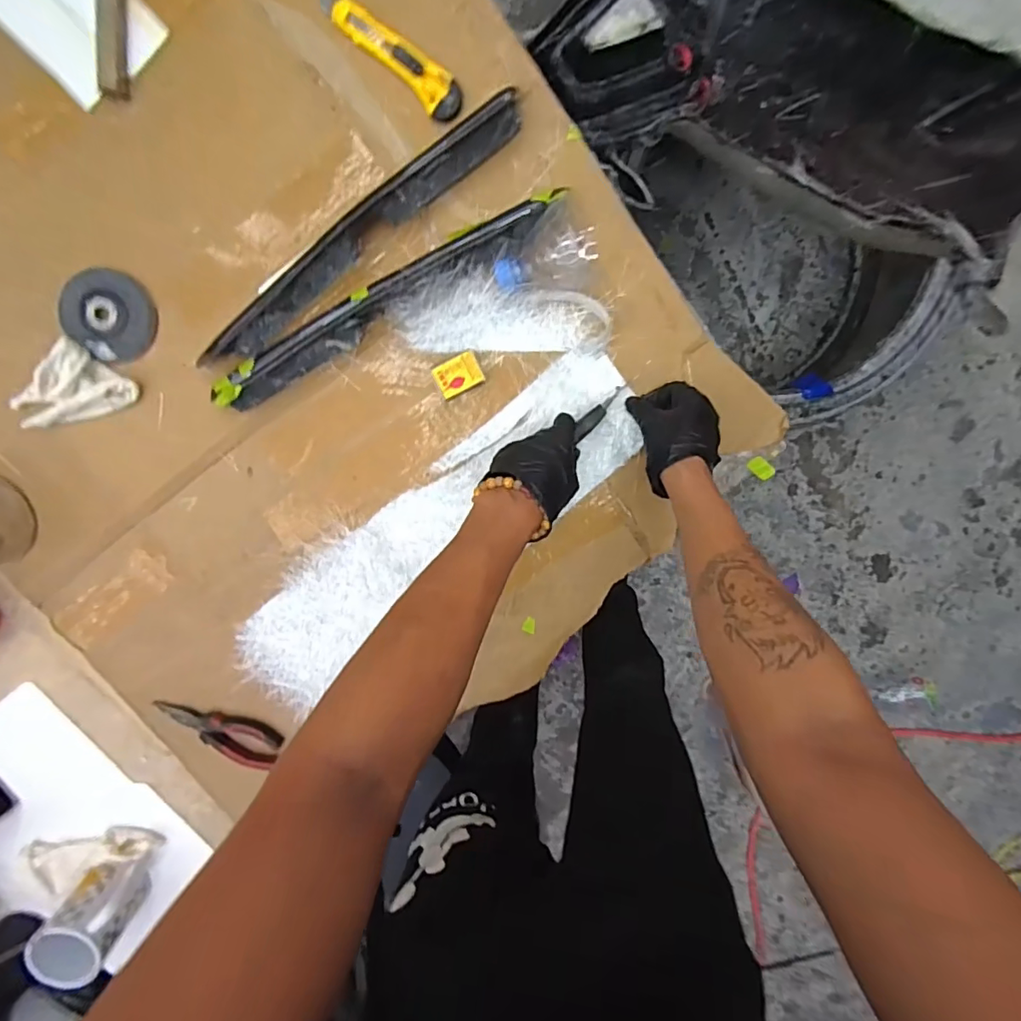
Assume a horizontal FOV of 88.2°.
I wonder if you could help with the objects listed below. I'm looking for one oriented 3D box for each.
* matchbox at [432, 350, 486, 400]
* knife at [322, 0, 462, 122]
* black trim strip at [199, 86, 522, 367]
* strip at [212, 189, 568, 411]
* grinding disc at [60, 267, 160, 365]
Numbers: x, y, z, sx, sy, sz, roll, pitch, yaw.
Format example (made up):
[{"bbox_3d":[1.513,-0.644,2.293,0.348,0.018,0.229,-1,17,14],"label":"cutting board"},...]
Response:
[{"bbox_3d":[-0.056,-0.145,0.564,0.049,0.013,0.037,-24,99,4],"label":"matchbox"},{"bbox_3d":[-0.116,-0.450,0.516,0.157,0.013,0.036,38,97,-6],"label":"knife"},{"bbox_3d":[-0.157,-0.277,0.533,0.413,0.039,0.050,-36,98,5],"label":"black trim strip"},{"bbox_3d":[-0.130,-0.215,0.539,0.417,0.038,0.055,-27,98,4],"label":"strip"},{"bbox_3d":[-0.420,-0.206,0.552,0.081,0.020,0.095,-43,97,6],"label":"grinding disc"}]

